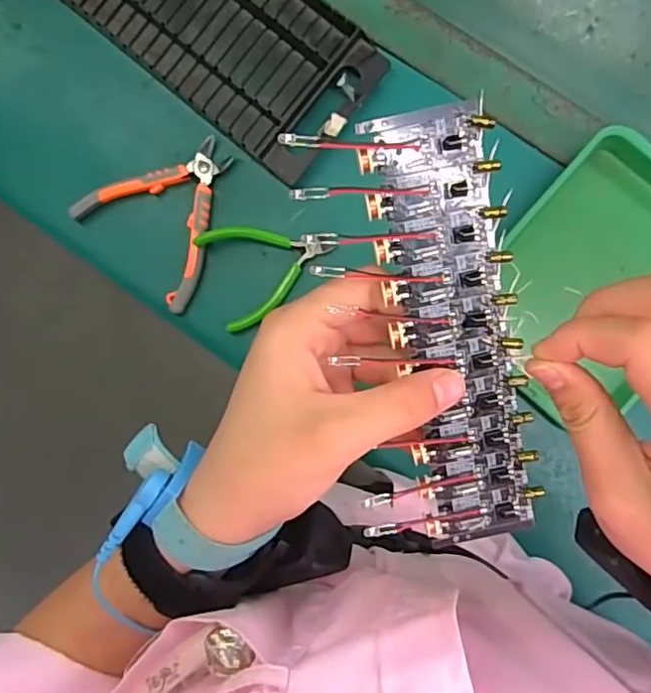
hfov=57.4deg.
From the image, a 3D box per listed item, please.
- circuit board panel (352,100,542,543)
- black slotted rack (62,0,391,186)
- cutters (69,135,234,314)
[{"bbox_3d":[0.049,-0.002,0.219,0.044,0.005,0.160,-12,104,2],"label":"circuit board panel"},{"bbox_3d":[-0.143,-0.324,0.519,0.412,0.030,0.137,40,91,6],"label":"black slotted rack"},{"bbox_3d":[-0.134,-0.120,0.530,0.130,0.024,0.131,44,92,6],"label":"cutters"}]

